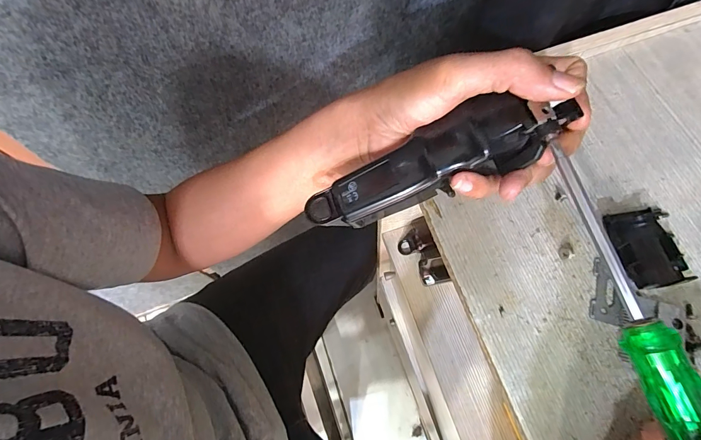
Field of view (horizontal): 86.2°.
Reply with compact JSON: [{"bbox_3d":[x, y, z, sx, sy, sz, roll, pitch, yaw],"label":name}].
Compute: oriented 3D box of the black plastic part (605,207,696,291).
[{"bbox_3d":[0.193,0.018,0.244,0.038,0.011,0.051,-8,68,0],"label":"black plastic part"}]

